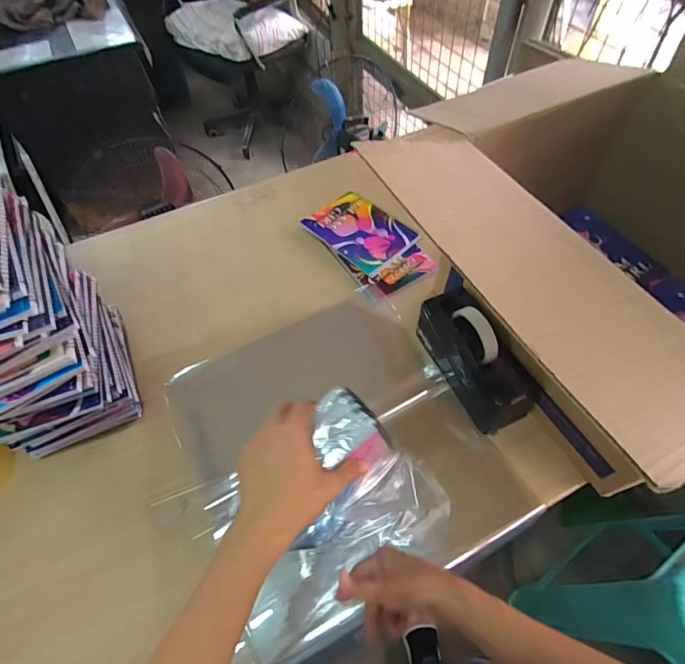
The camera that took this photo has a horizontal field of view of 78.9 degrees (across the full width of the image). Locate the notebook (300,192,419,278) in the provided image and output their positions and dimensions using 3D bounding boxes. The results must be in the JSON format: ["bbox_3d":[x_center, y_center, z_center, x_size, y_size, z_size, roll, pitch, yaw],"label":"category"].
[{"bbox_3d":[0.033,-0.206,0.835,0.146,0.013,0.201,-40,64,-21],"label":"notebook"}]

